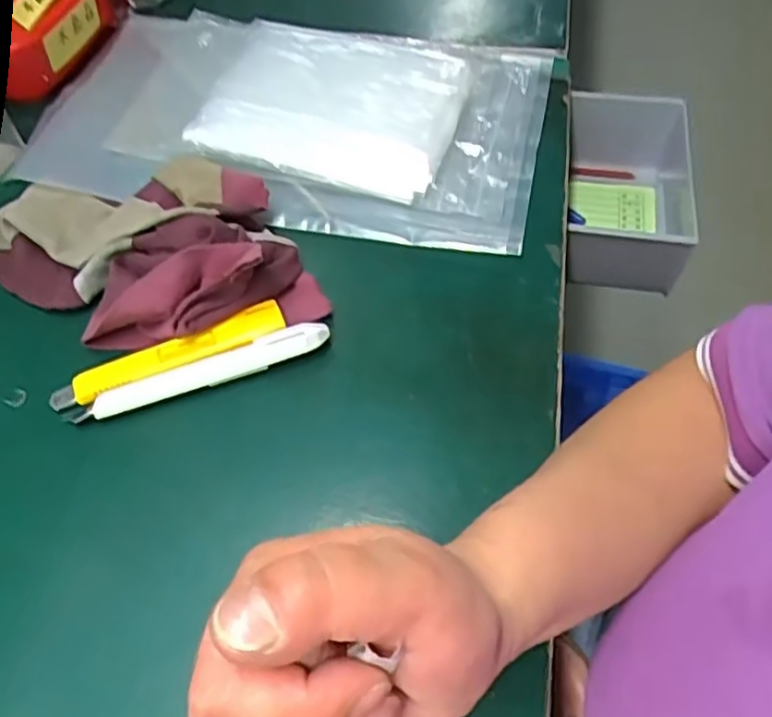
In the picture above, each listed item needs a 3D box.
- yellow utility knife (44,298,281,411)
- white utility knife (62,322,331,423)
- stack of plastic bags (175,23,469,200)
[{"bbox_3d":[-0.116,-0.001,0.374,0.126,0.010,0.020,-22,58,-12],"label":"yellow utility knife"},{"bbox_3d":[-0.098,0.007,0.367,0.139,0.014,0.017,-17,57,-9],"label":"white utility knife"},{"bbox_3d":[-0.033,-0.173,0.471,0.162,0.034,0.141,12,57,11],"label":"stack of plastic bags"}]

